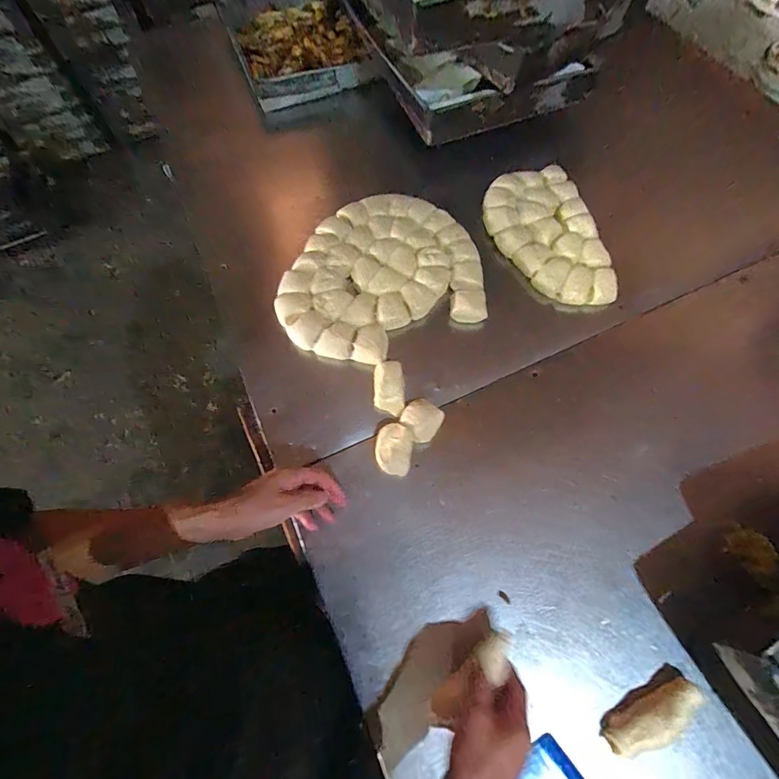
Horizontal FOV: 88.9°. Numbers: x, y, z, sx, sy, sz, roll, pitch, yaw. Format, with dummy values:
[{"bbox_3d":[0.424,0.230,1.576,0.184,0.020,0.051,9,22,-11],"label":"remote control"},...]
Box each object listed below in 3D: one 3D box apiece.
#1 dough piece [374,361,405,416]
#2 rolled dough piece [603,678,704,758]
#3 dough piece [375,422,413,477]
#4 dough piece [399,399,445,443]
[{"bbox_3d":[-0.001,-0.003,0.565,0.041,0.031,0.072,-4,67,2],"label":"dough piece"},{"bbox_3d":[0.278,0.344,0.414,0.109,0.029,0.037,-25,68,-7],"label":"rolled dough piece"},{"bbox_3d":[0.006,0.079,0.532,0.047,0.029,0.064,8,68,7],"label":"dough piece"},{"bbox_3d":[0.043,0.044,0.547,0.052,0.027,0.054,-1,67,3],"label":"dough piece"}]

